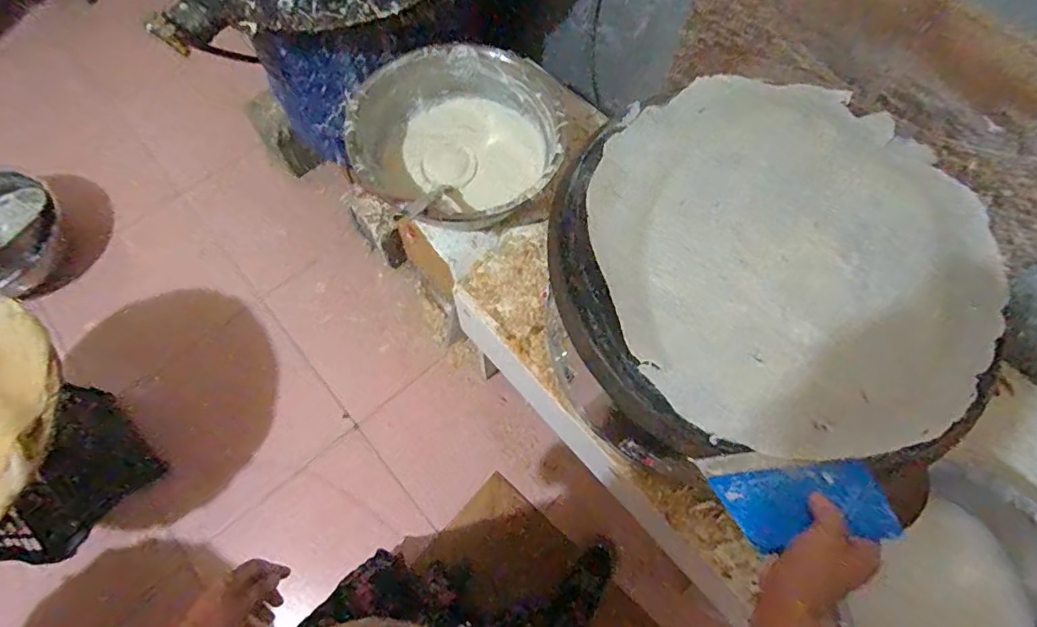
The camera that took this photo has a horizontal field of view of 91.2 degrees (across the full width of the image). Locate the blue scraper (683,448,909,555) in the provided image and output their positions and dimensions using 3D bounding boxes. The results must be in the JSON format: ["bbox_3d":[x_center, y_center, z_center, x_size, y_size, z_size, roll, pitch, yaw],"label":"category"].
[{"bbox_3d":[0.272,0.181,0.492,0.167,0.022,0.101,-1,36,9],"label":"blue scraper"}]

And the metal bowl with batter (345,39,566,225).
[{"bbox_3d":[-0.115,-0.323,0.952,0.384,0.136,0.388,0,68,-1],"label":"metal bowl with batter"}]

